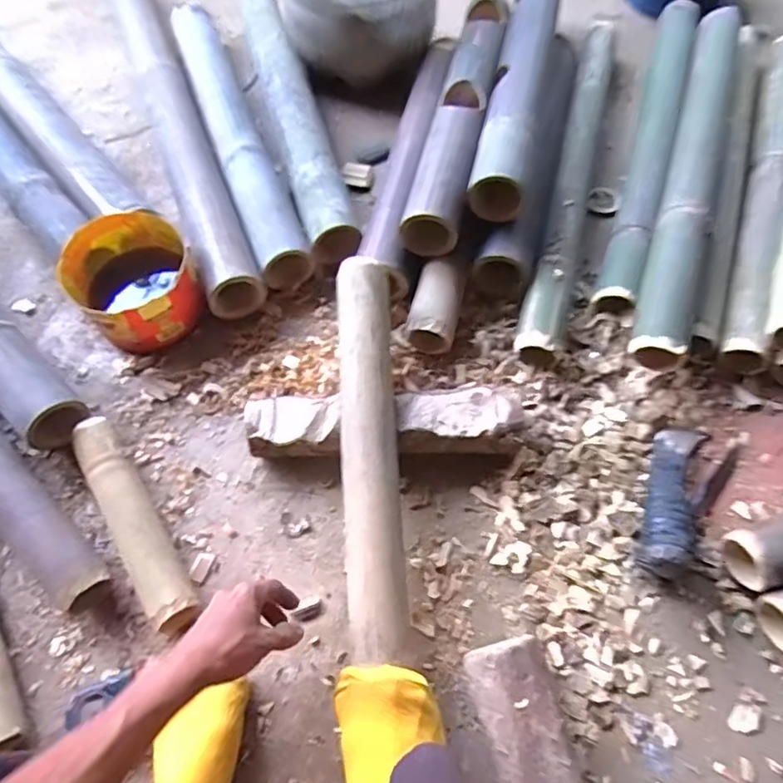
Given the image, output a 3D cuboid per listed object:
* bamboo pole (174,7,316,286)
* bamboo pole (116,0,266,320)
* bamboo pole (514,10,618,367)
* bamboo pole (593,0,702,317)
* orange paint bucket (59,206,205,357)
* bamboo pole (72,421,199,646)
[{"bbox_3d":[-0.237,-0.387,0.871,0.076,0.079,0.546,-21,65,-7],"label":"bamboo pole"},{"bbox_3d":[-0.339,-0.451,0.889,0.071,0.074,0.773,-21,65,-7],"label":"bamboo pole"},{"bbox_3d":[0.257,-0.308,0.837,0.057,0.053,0.615,13,66,9],"label":"bamboo pole"},{"bbox_3d":[0.379,-0.378,0.865,0.055,0.052,0.619,16,66,10],"label":"bamboo pole"},{"bbox_3d":[-0.324,-0.141,0.768,0.146,0.101,0.150,-1,62,2],"label":"orange paint bucket"},{"bbox_3d":[-0.281,0.143,0.657,0.047,0.049,0.262,-32,67,-12],"label":"bamboo pole"}]

